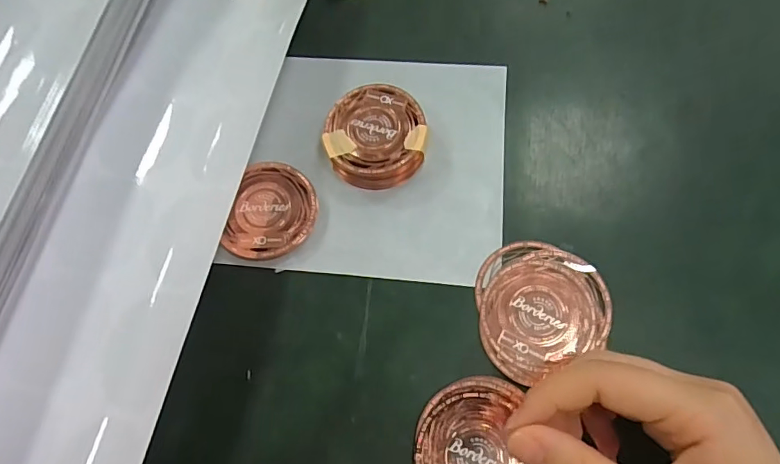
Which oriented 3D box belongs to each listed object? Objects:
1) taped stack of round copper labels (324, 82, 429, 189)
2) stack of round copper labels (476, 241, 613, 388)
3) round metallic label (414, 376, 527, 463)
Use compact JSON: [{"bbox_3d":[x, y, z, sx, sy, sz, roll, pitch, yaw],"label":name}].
[{"bbox_3d":[-0.008,-0.056,0.295,0.059,0.021,0.064,-17,69,-5],"label":"taped stack of round copper labels"},{"bbox_3d":[0.081,0.038,0.266,0.073,0.004,0.068,-23,70,-7],"label":"stack of round copper labels"},{"bbox_3d":[0.041,0.108,0.237,0.056,0.004,0.066,-13,69,-3],"label":"round metallic label"}]

